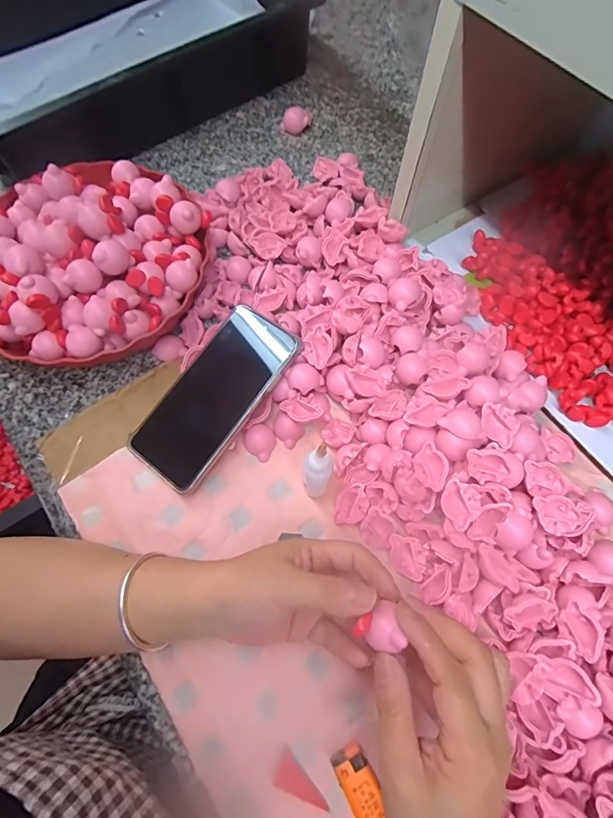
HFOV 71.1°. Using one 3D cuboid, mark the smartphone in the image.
[{"bbox_3d":[-0.080,-0.012,0.375,0.077,0.011,0.163,35,82,20],"label":"smartphone"}]

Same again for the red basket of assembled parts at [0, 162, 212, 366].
[{"bbox_3d":[-0.216,-0.144,0.413,0.214,0.092,0.219,-1,67,2],"label":"red basket of assembled parts"}]

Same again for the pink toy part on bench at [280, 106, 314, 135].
[{"bbox_3d":[-0.013,-0.371,0.551,0.040,0.024,0.027,-1,67,2],"label":"pink toy part on bench"}]

